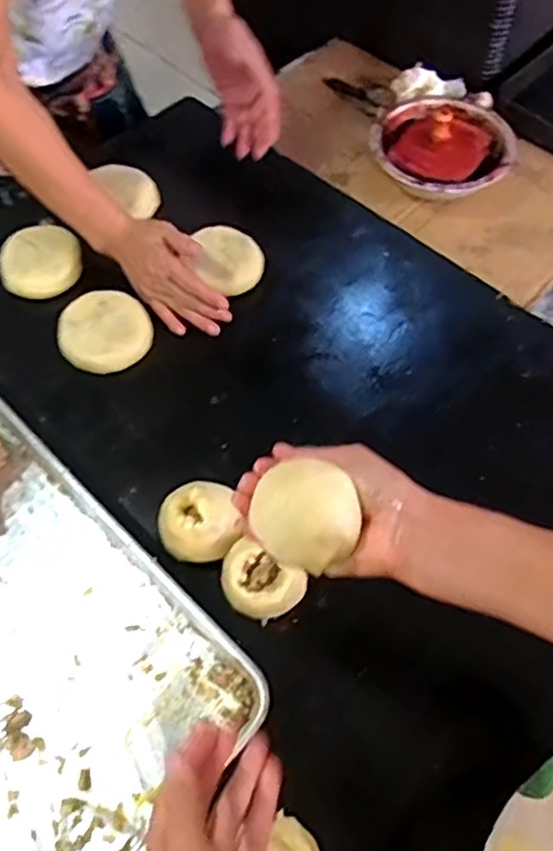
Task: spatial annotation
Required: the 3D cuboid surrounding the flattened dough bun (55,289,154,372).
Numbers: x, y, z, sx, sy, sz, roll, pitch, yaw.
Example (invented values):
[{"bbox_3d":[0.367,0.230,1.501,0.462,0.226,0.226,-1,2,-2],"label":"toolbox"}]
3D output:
[{"bbox_3d":[-0.198,-0.109,0.747,0.104,0.024,0.095,-1,62,1],"label":"flattened dough bun"}]

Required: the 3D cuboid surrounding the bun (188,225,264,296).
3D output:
[{"bbox_3d":[-0.057,-0.204,0.792,0.080,0.027,0.092,-35,66,-16],"label":"bun"}]

